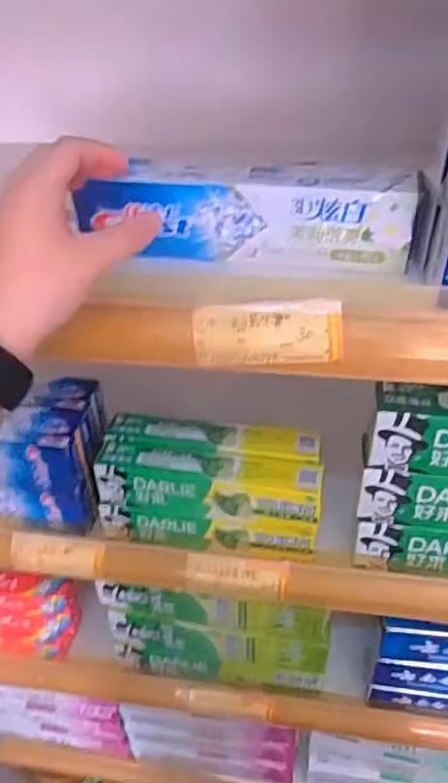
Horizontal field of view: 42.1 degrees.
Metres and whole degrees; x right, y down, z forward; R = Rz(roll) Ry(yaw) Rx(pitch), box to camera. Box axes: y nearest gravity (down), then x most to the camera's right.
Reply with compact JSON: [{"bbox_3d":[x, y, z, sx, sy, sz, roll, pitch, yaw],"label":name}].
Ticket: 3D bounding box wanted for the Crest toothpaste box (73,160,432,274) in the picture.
[{"bbox_3d":[0.015,-0.120,0.397,0.224,0.061,0.033,7,38,10],"label":"Crest toothpaste box"}]

